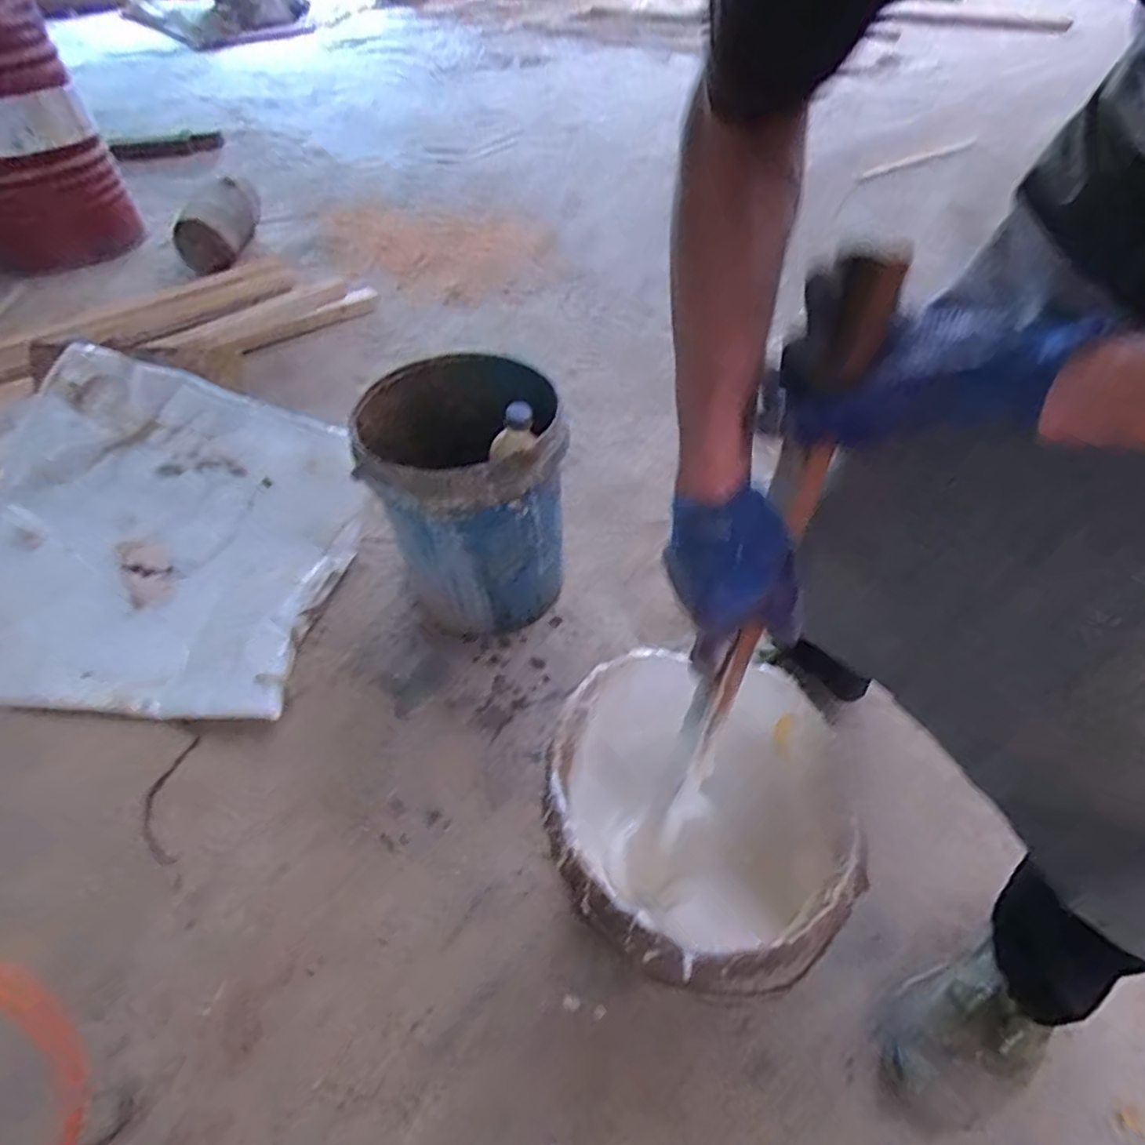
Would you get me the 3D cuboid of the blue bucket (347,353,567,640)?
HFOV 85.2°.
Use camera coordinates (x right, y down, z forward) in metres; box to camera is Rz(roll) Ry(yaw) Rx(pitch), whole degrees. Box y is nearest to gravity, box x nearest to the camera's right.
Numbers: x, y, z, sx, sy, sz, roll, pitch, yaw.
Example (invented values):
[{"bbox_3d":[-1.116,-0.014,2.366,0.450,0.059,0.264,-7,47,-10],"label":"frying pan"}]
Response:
[{"bbox_3d":[-0.175,-0.127,1.027,0.280,0.432,0.321,-10,48,-9],"label":"blue bucket"}]

